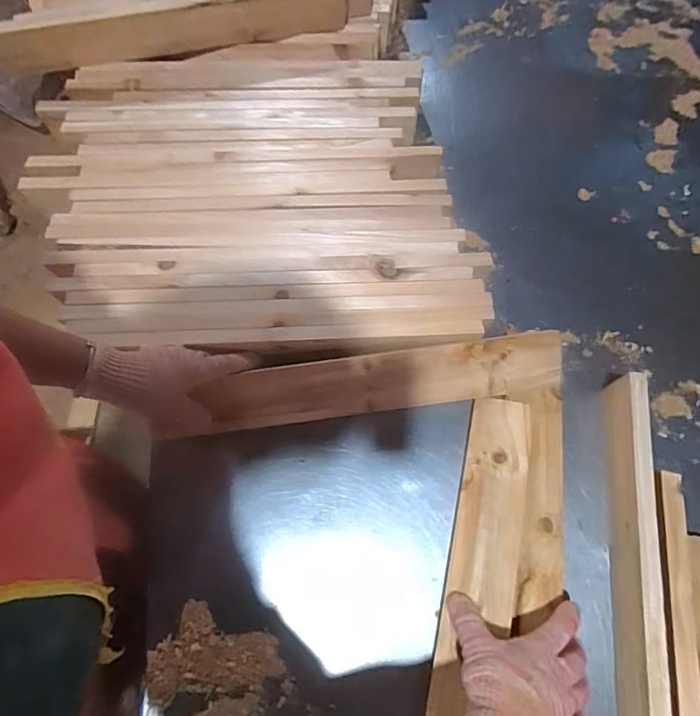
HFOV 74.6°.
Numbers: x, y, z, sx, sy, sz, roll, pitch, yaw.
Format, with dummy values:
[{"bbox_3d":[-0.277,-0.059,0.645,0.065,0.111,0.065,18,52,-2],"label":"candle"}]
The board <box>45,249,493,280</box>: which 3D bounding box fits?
[{"bbox_3d":[-0.104,-0.113,0.574,0.543,0.022,0.040,1,70,0],"label":"board"}]

